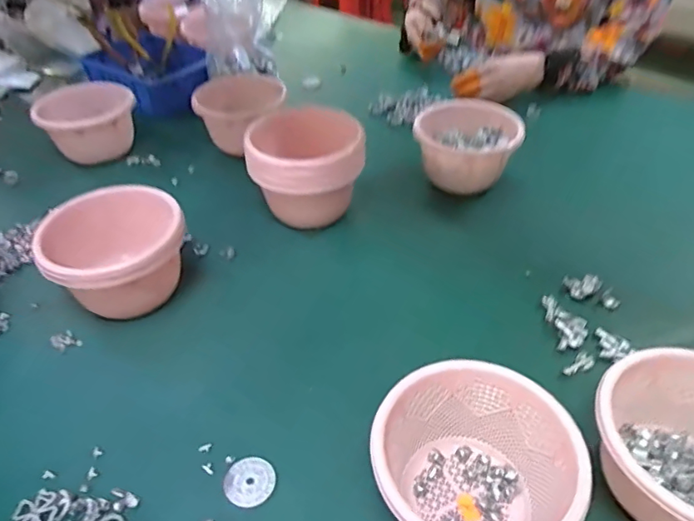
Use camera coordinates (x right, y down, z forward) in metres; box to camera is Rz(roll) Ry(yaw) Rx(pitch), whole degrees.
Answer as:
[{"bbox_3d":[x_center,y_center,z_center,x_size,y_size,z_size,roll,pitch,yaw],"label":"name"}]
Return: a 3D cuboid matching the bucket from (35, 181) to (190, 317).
[{"bbox_3d":[-0.252,0.002,0.588,0.147,0.104,0.134,-22,46,-22],"label":"bucket"}]

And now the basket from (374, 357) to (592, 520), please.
[{"bbox_3d":[0.096,0.165,0.404,0.142,0.084,0.147,-1,42,1],"label":"basket"}]

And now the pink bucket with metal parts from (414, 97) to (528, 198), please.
[{"bbox_3d":[0.170,-0.155,0.756,0.147,0.100,0.115,12,43,15],"label":"pink bucket with metal parts"}]

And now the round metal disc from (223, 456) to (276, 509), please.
[{"bbox_3d":[-0.084,0.188,0.448,0.042,0.004,0.043,-1,42,1],"label":"round metal disc"}]

